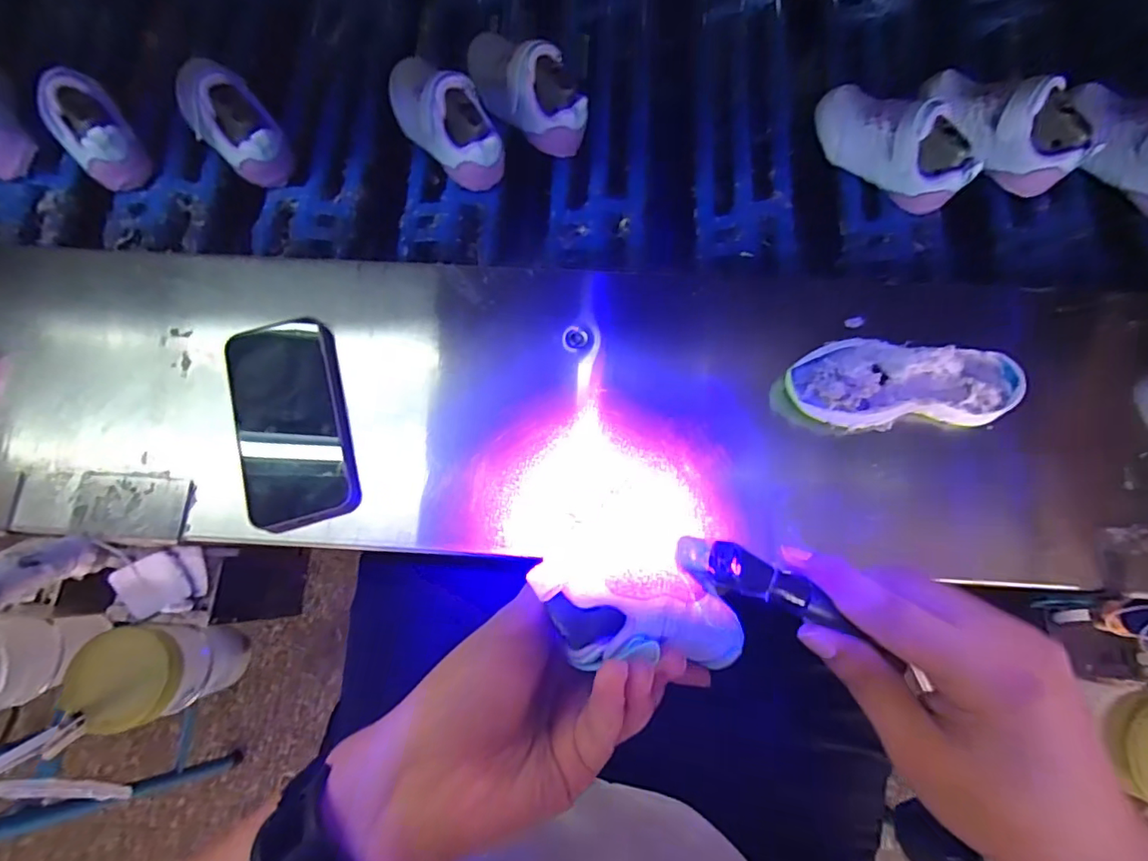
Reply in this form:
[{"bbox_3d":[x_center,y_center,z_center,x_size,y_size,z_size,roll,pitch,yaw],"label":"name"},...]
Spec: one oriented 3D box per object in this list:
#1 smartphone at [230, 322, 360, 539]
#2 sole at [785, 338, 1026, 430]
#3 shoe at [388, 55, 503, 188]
[{"bbox_3d":[-0.220,-0.007,0.422,0.079,0.015,0.161,-14,77,-7],"label":"smartphone"},{"bbox_3d":[0.250,-0.037,0.405,0.168,0.033,0.067,-1,87,4],"label":"sole"},{"bbox_3d":[-0.122,-0.293,0.504,0.064,0.072,0.141,-44,85,1],"label":"shoe"}]

